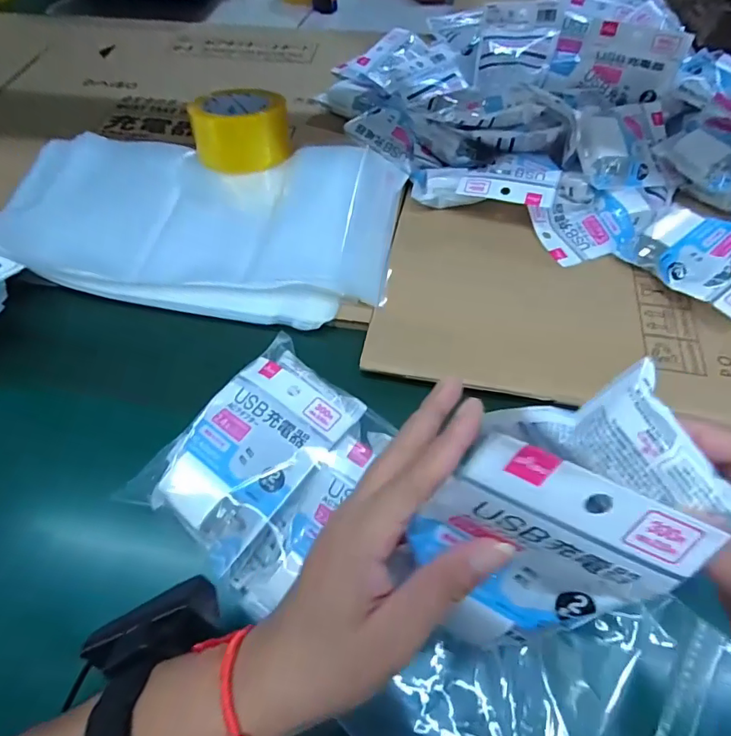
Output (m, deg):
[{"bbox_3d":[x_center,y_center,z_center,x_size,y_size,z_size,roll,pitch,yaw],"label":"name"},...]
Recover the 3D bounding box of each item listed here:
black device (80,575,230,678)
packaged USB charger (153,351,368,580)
[{"bbox_3d":[-0.120,0.145,0.264,0.070,0.031,0.032,-24,59,-12],"label":"black device"},{"bbox_3d":[-0.078,0.058,0.346,0.095,0.042,0.146,34,62,19],"label":"packaged USB charger"}]

